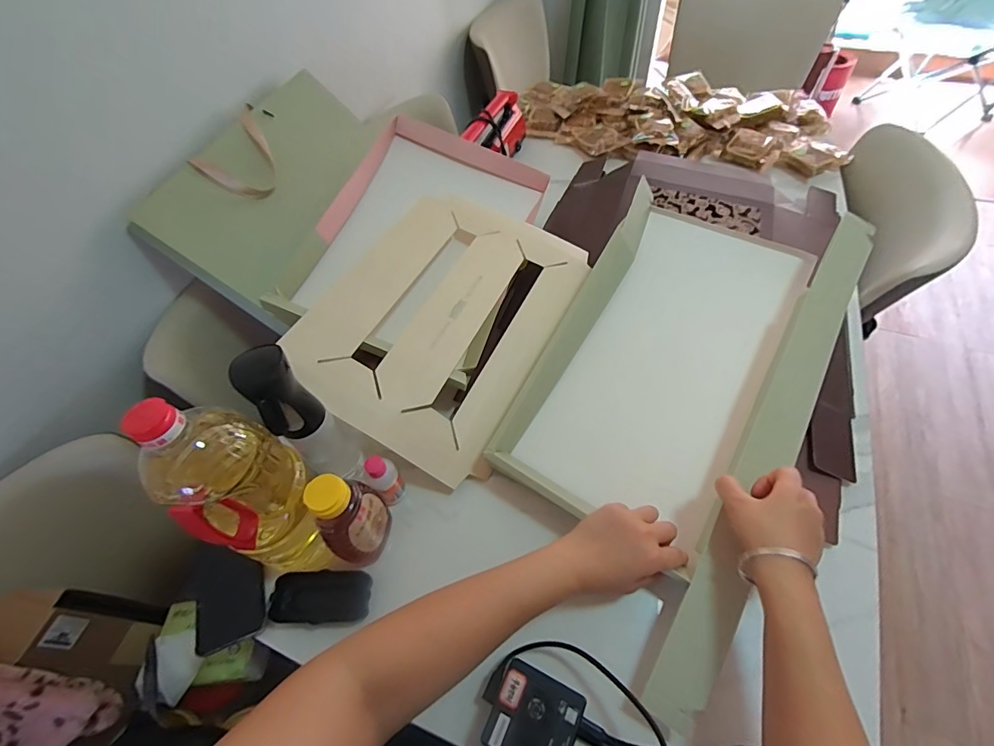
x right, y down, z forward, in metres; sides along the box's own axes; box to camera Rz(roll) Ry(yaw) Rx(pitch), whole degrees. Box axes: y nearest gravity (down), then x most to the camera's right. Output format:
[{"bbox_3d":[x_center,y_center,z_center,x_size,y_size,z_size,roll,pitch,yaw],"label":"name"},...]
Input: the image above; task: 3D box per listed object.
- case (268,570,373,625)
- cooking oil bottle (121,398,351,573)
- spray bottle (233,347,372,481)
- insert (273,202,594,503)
[{"bbox_3d":[-0.201,0.262,0.521,0.114,0.031,0.054,-4,55,3],"label":"case"},{"bbox_3d":[-0.241,0.116,0.438,0.101,0.265,0.103,26,62,21],"label":"cooking oil bottle"},{"bbox_3d":[-0.212,0.062,0.506,0.058,0.228,0.061,36,66,26],"label":"spray bottle"},{"bbox_3d":[-0.068,-0.084,0.642,0.293,0.053,0.426,29,65,-3],"label":"insert"}]

